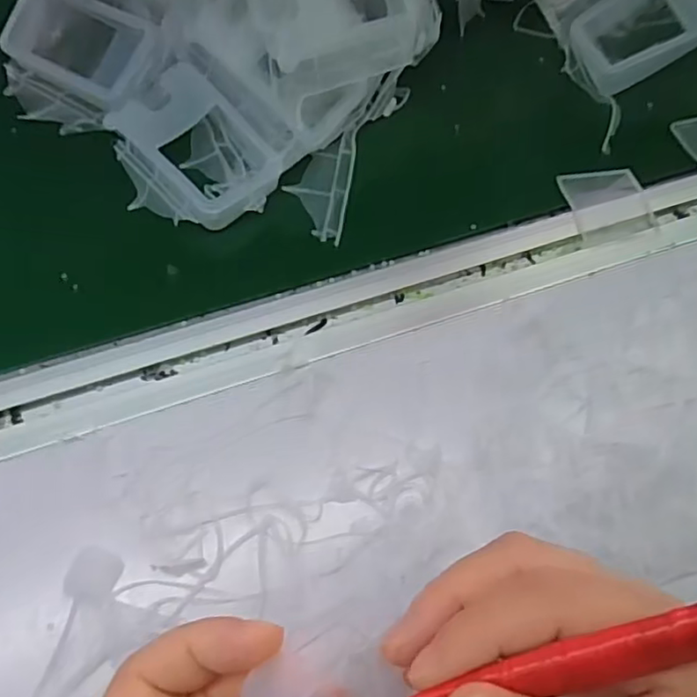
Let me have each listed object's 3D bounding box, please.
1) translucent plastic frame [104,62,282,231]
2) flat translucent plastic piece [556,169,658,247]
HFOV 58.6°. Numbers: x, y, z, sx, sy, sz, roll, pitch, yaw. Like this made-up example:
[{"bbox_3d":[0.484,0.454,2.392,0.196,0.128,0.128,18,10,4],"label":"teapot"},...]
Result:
[{"bbox_3d":[-0.085,-0.115,0.354,0.062,0.021,0.101,-39,72,-17],"label":"translucent plastic frame"},{"bbox_3d":[0.148,-0.083,0.354,0.046,0.005,0.049,-8,65,-7],"label":"flat translucent plastic piece"}]

